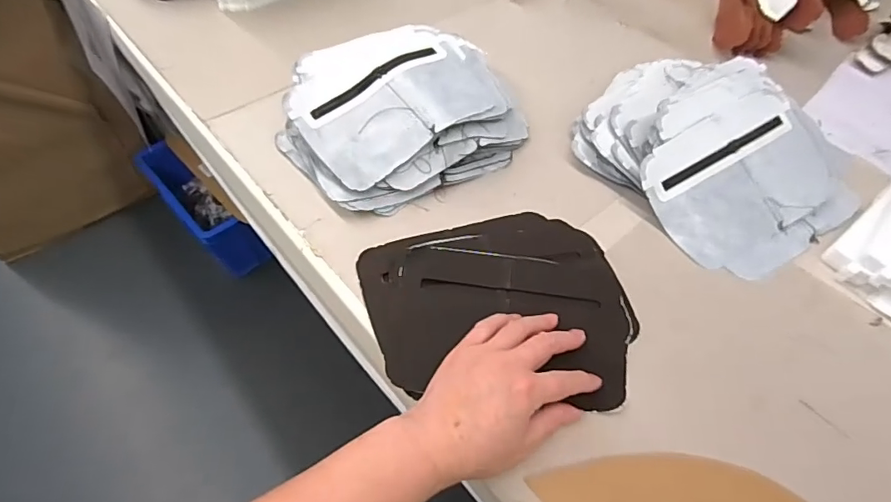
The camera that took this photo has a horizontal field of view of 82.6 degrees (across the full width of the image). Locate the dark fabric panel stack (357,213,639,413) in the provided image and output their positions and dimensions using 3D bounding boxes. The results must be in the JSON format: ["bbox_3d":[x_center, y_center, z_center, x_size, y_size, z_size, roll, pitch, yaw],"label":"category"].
[{"bbox_3d":[0.050,0.049,0.440,0.220,0.023,0.196,-14,57,-9],"label":"dark fabric panel stack"}]

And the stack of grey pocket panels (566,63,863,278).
[{"bbox_3d":[0.290,-0.124,0.539,0.242,0.069,0.274,-30,61,-20],"label":"stack of grey pocket panels"}]

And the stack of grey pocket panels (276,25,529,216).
[{"bbox_3d":[-0.043,-0.147,0.546,0.251,0.079,0.186,-25,60,-17],"label":"stack of grey pocket panels"}]

